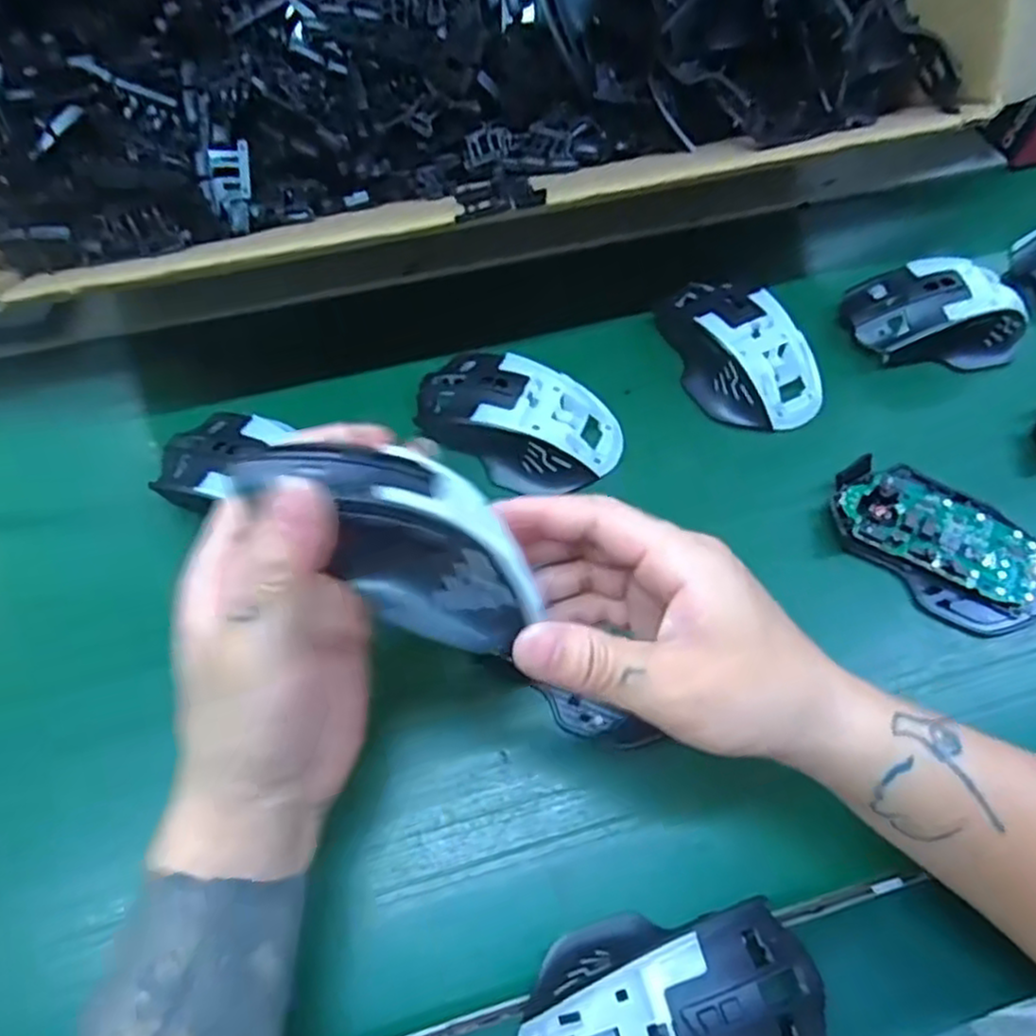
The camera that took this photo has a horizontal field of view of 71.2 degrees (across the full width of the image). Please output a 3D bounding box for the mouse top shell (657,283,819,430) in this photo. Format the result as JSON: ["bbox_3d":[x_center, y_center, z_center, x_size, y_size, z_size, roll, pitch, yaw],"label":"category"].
[{"bbox_3d":[0.129,-0.100,0.424,0.061,0.032,0.107,-29,65,-13],"label":"mouse top shell"}]

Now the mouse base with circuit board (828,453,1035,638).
[{"bbox_3d":[0.221,0.011,0.377,0.071,0.018,0.113,-40,68,-18],"label":"mouse base with circuit board"}]

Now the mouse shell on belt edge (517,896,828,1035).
[{"bbox_3d":[0.058,0.189,0.272,0.113,0.043,0.069,-6,61,-2],"label":"mouse shell on belt edge"}]

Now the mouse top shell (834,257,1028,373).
[{"bbox_3d":[0.255,-0.124,0.438,0.106,0.036,0.062,-5,61,-1],"label":"mouse top shell"}]

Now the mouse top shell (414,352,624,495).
[{"bbox_3d":[-0.002,-0.055,0.398,0.115,0.031,0.065,19,64,12],"label":"mouse top shell"}]

